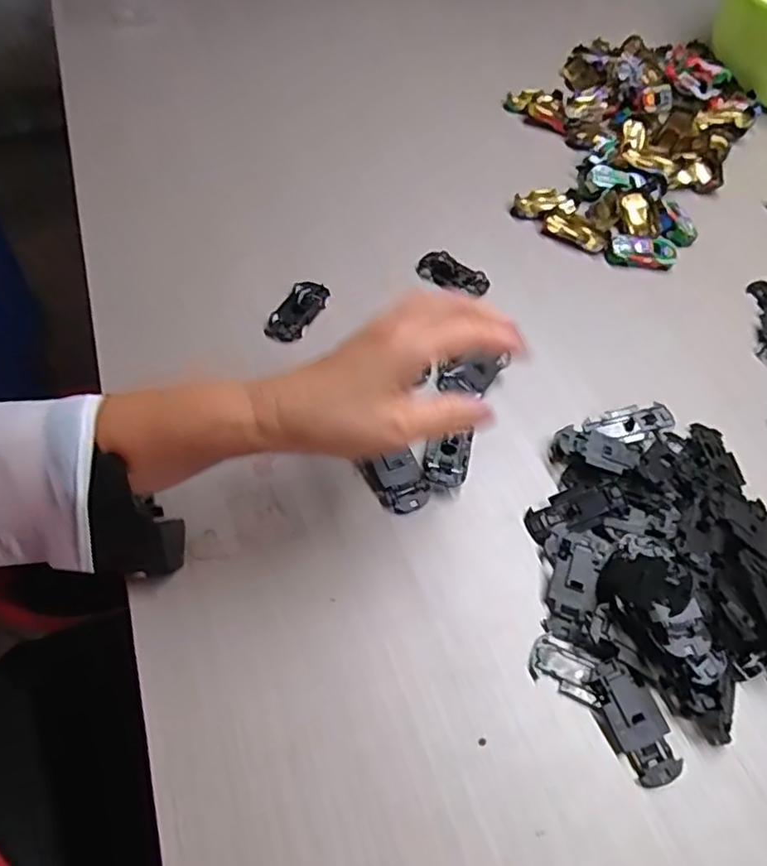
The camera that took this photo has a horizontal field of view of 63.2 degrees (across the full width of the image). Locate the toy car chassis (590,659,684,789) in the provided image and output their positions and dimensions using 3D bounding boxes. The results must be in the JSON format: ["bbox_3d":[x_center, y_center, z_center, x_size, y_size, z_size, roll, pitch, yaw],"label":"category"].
[{"bbox_3d":[0.140,0.162,0.349,0.032,0.007,0.064,-25,70,-5],"label":"toy car chassis"}]

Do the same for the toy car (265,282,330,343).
[{"bbox_3d":[-0.069,-0.102,0.512,0.032,0.018,0.064,23,57,10],"label":"toy car"}]

